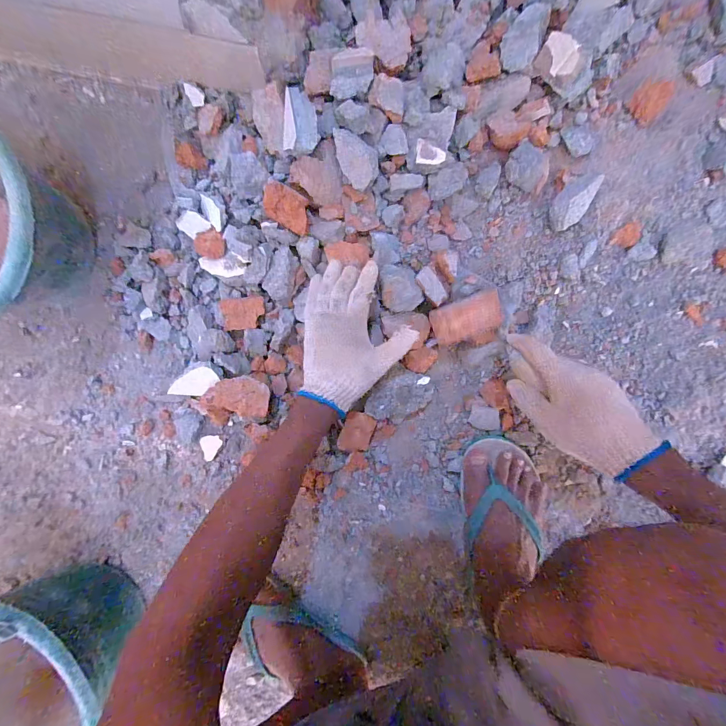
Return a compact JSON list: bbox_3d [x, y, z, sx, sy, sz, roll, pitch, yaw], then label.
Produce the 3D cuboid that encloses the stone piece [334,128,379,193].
[{"bbox_3d":[-0.014,-0.247,0.441,0.064,0.028,0.047,37,90,-18],"label":"stone piece"}]

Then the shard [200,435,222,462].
[{"bbox_3d":[-0.220,0.124,0.527,0.030,0.004,0.036,-11,94,3],"label":"shard"}]

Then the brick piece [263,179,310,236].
[{"bbox_3d":[-0.090,-0.193,0.446,0.060,0.021,0.047,23,131,-7],"label":"brick piece"}]

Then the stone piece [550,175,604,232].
[{"bbox_3d":[0.284,-0.217,0.487,0.043,0.020,0.081,42,95,-2],"label":"stone piece"}]

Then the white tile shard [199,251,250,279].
[{"bbox_3d":[-0.183,-0.130,0.483,0.068,0.010,0.031,-9,111,5],"label":"white tile shard"}]

